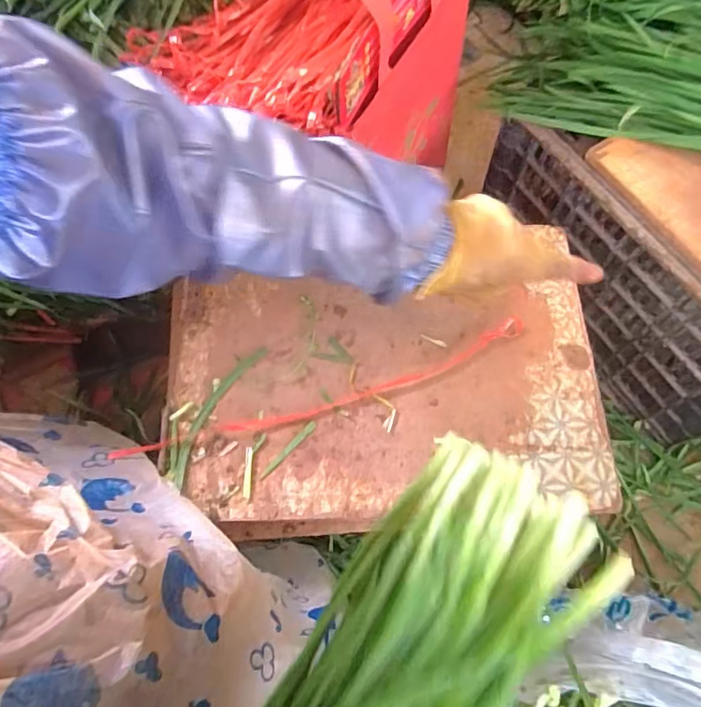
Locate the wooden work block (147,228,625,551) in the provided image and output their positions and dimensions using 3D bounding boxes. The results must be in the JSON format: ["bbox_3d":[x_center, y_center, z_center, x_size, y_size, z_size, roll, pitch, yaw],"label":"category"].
[{"bbox_3d":[0.030,0.045,0.537,0.427,0.043,0.270,-4,68,1],"label":"wooden work block"}]

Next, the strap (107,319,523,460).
[{"bbox_3d":[-0.026,0.043,0.526,0.426,0.014,0.028,-18,69,-4],"label":"strap"}]

